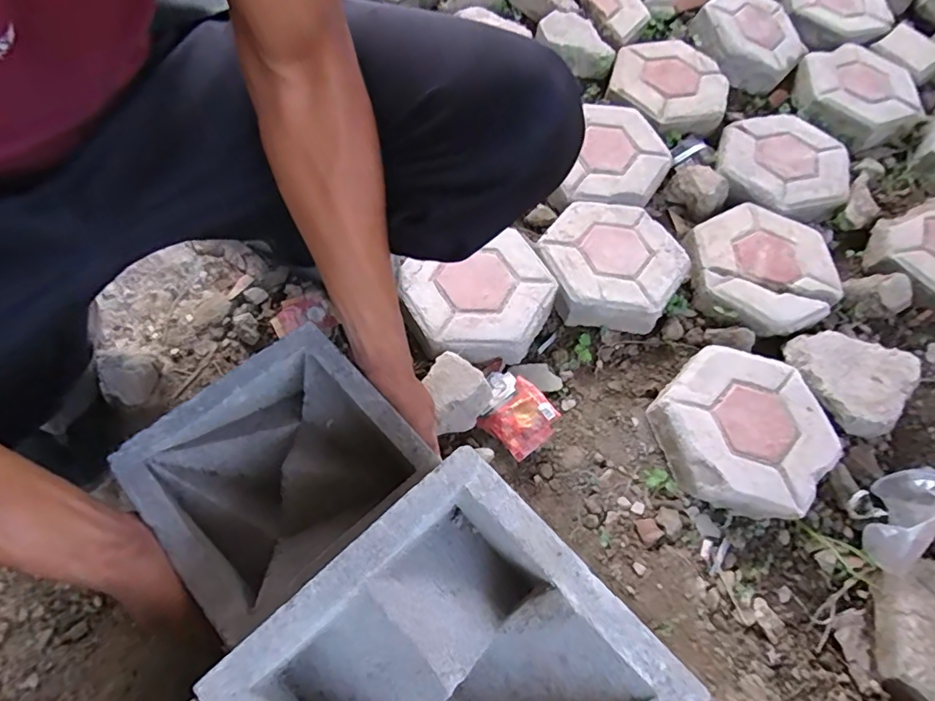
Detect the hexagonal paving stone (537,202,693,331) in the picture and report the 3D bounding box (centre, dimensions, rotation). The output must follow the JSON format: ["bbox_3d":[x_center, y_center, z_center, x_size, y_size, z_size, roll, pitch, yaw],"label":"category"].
[{"bbox_3d":[0.205,-0.127,0.768,0.200,0.057,0.216,35,66,11],"label":"hexagonal paving stone"}]

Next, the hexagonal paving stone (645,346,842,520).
[{"bbox_3d":[0.346,0.100,0.662,0.204,0.060,0.214,42,67,14],"label":"hexagonal paving stone"}]

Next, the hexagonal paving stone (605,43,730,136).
[{"bbox_3d":[0.349,-0.459,0.913,0.199,0.046,0.220,21,64,5],"label":"hexagonal paving stone"}]

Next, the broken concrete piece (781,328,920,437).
[{"bbox_3d":[0.502,0.027,0.700,0.148,0.060,0.146,38,66,13],"label":"broken concrete piece"}]

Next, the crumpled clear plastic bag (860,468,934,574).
[{"bbox_3d":[0.510,0.198,0.612,0.116,0.079,0.073,-34,69,-20],"label":"crumpled clear plastic bag"}]

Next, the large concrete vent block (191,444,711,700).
[{"bbox_3d":[-0.008,0.198,0.305,0.196,0.084,0.194,-39,73,-21],"label":"large concrete vent block"}]

